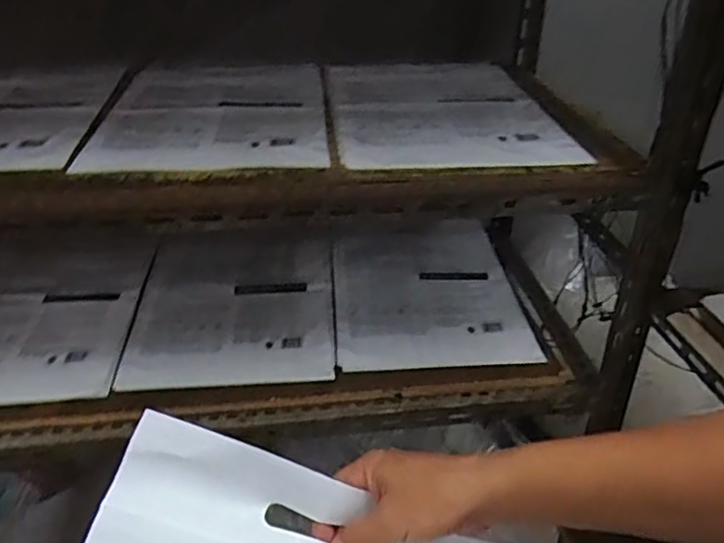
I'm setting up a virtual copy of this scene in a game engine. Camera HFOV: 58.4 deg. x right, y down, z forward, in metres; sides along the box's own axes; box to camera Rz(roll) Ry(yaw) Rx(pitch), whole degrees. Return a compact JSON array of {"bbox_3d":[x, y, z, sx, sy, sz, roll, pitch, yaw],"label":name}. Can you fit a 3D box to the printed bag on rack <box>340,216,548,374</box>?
[{"bbox_3d":[0.100,0.007,1.095,0.298,0.038,0.445,-2,31,-5],"label":"printed bag on rack"}]

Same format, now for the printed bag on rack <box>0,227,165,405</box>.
[{"bbox_3d":[-0.514,0.055,1.013,0.317,0.047,0.391,-1,31,-3],"label":"printed bag on rack"}]

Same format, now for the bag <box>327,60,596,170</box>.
[{"bbox_3d":[0.118,-0.247,0.968,0.313,0.026,0.465,-2,31,-5],"label":"bag"}]

